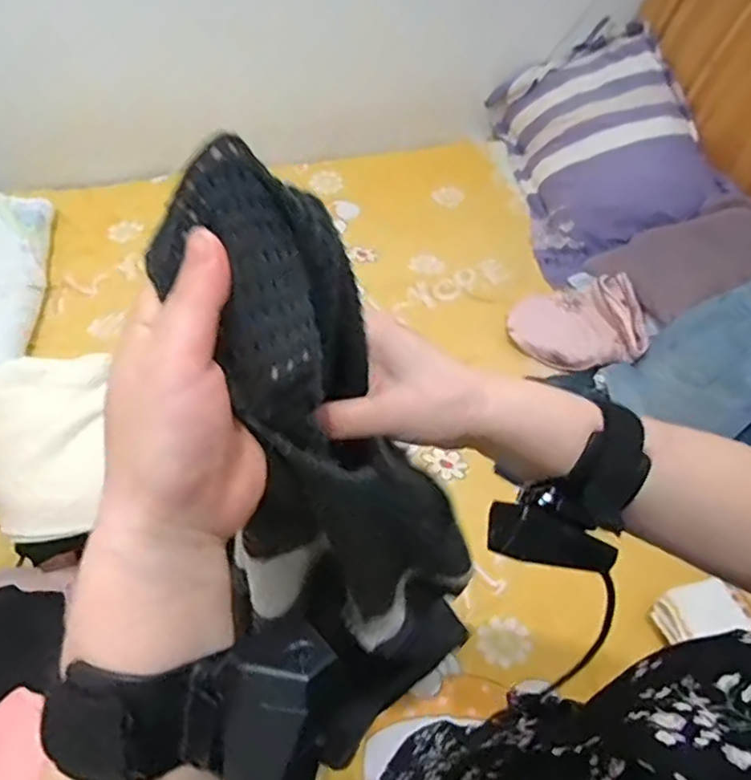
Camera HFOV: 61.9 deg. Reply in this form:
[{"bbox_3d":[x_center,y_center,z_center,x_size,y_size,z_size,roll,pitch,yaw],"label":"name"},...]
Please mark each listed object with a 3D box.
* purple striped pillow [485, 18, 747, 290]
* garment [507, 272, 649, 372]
[{"bbox_3d":[0.522,-0.583,1.485,0.424,0.111,0.640,-23,62,20],"label":"purple striped pillow"},{"bbox_3d":[0.400,-0.146,1.218,0.253,0.129,0.197,27,56,16],"label":"garment"}]

